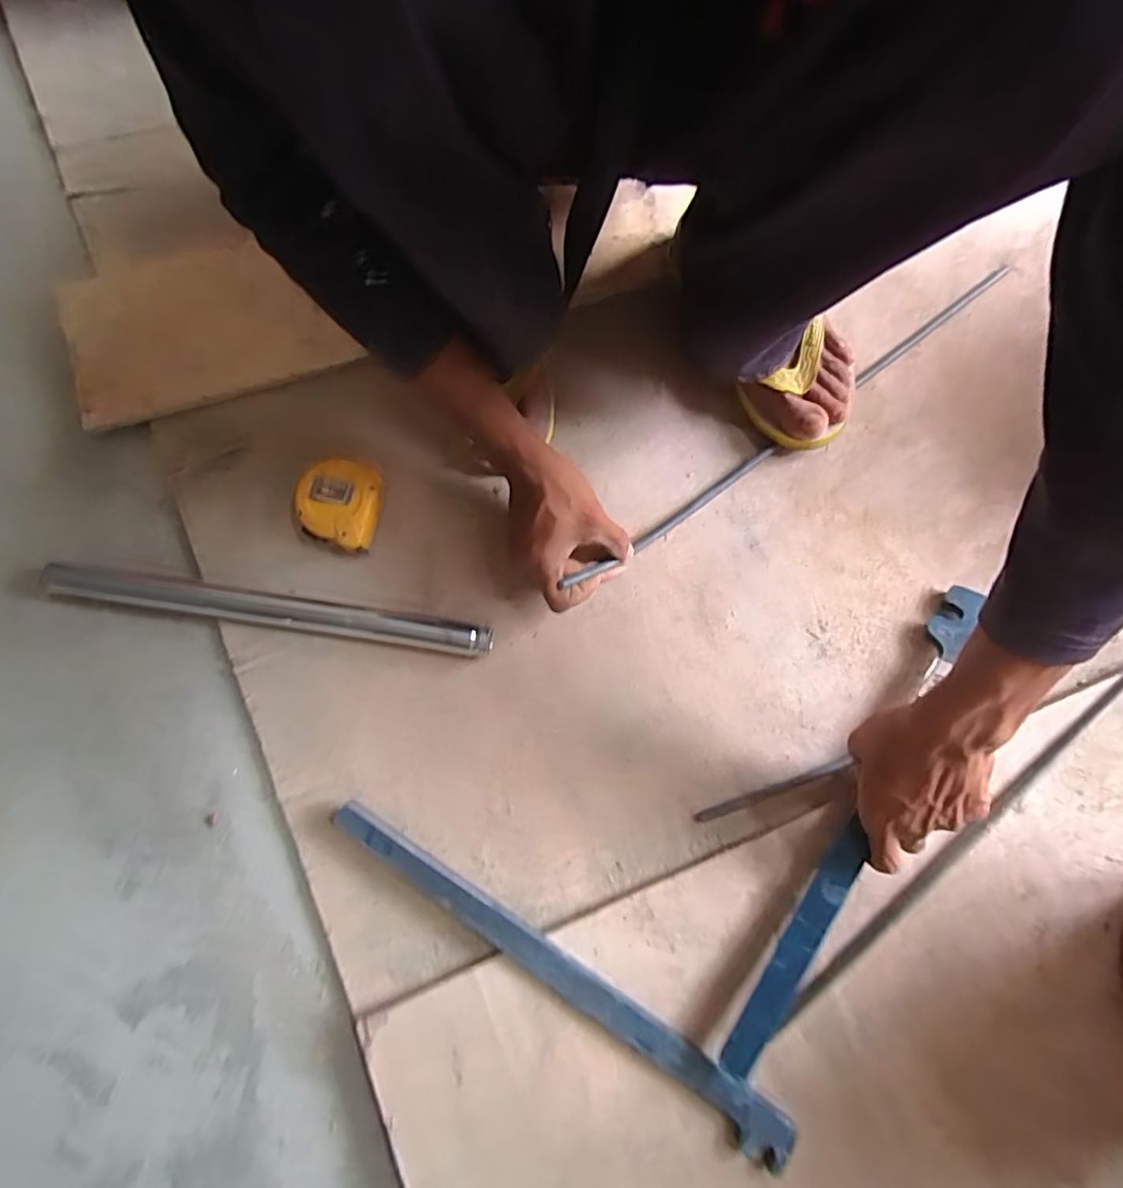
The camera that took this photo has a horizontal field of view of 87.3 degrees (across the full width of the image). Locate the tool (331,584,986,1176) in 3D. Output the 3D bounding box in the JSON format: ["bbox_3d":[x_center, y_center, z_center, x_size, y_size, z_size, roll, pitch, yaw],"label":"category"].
[{"bbox_3d":[0.076,0.111,0.445,0.373,0.036,0.433,26,80,5],"label":"tool"}]

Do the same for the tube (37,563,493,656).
[{"bbox_3d":[-0.227,0.013,0.465,0.344,0.030,0.027,8,79,1],"label":"tube"}]

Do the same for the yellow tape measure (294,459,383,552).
[{"bbox_3d":[-0.180,-0.068,0.479,0.064,0.038,0.061,13,79,2],"label":"yellow tape measure"}]

